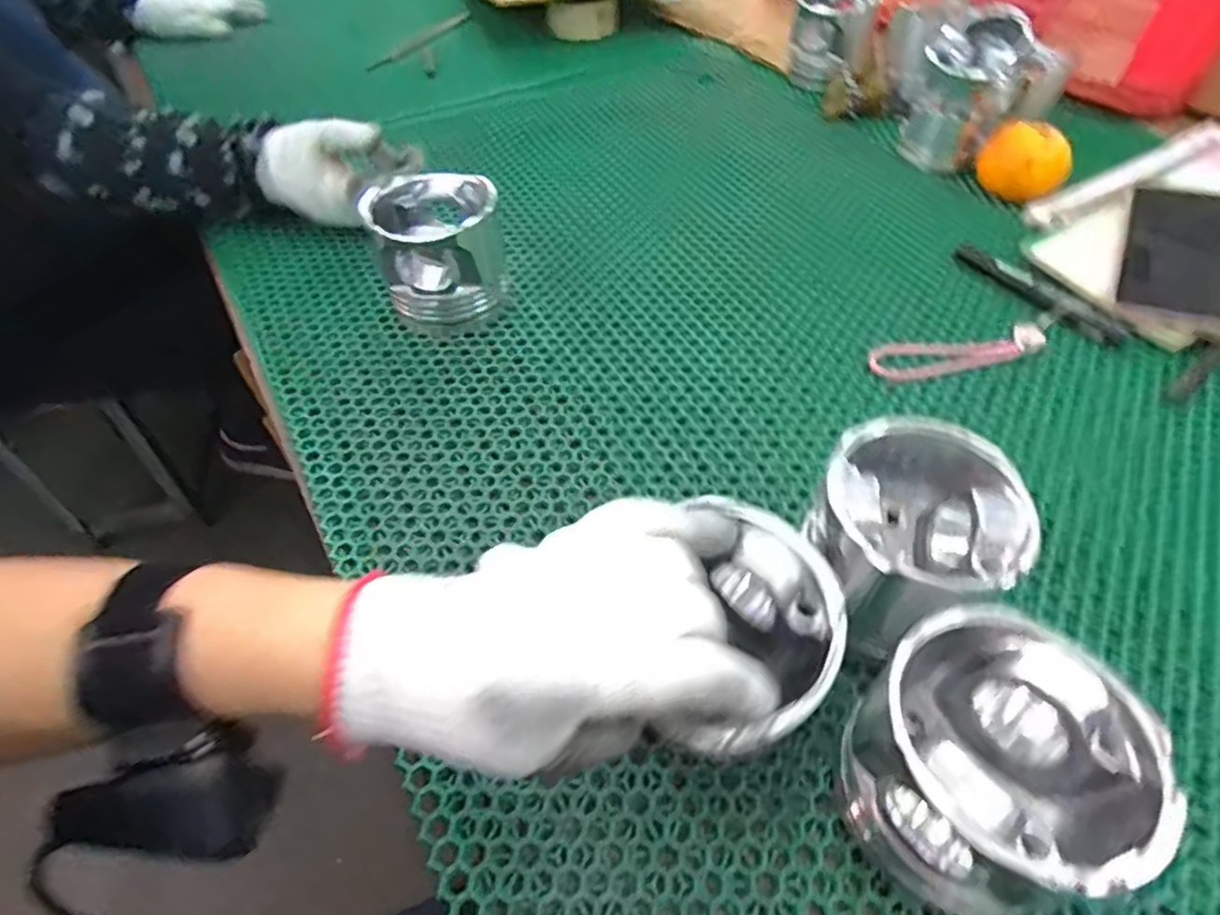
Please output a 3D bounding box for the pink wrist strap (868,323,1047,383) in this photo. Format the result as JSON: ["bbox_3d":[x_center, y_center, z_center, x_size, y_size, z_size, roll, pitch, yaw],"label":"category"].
[{"bbox_3d":[0.256,-0.075,0.486,0.134,0.007,0.035,-9,51,-6],"label":"pink wrist strap"}]

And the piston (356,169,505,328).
[{"bbox_3d":[-0.128,-0.157,0.508,0.090,0.086,0.087,-1,51,1],"label":"piston"}]

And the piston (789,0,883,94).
[{"bbox_3d":[0.260,-0.496,0.785,0.094,0.093,0.083,18,53,15],"label":"piston"}]

